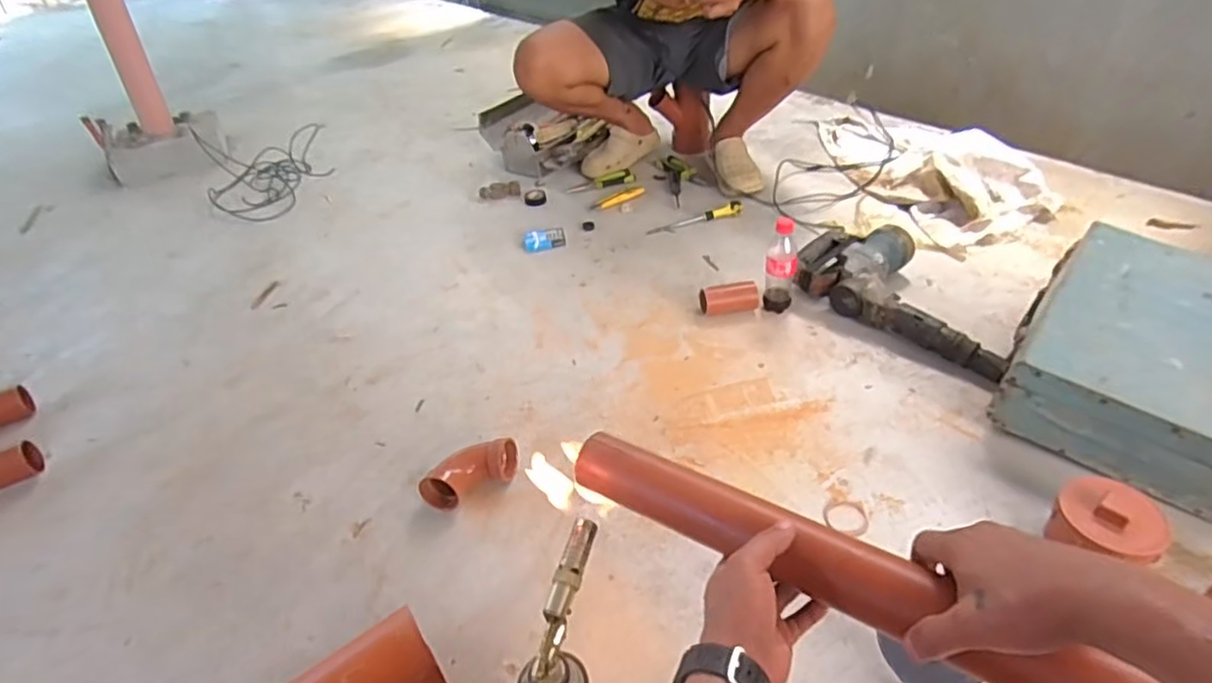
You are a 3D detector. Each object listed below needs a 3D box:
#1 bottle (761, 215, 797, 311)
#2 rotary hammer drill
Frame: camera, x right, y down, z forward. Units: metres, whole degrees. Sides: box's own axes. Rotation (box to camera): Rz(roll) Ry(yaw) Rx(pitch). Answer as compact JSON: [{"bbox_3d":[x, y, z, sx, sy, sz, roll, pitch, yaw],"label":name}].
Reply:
[{"bbox_3d":[0.332,-0.143,1.230,0.057,0.183,0.056,8,41,16],"label":"bottle"},{"bbox_3d":[0.574,-0.098,1.232,0.222,0.091,0.416,-33,46,-30],"label":"rotary hammer drill"}]

